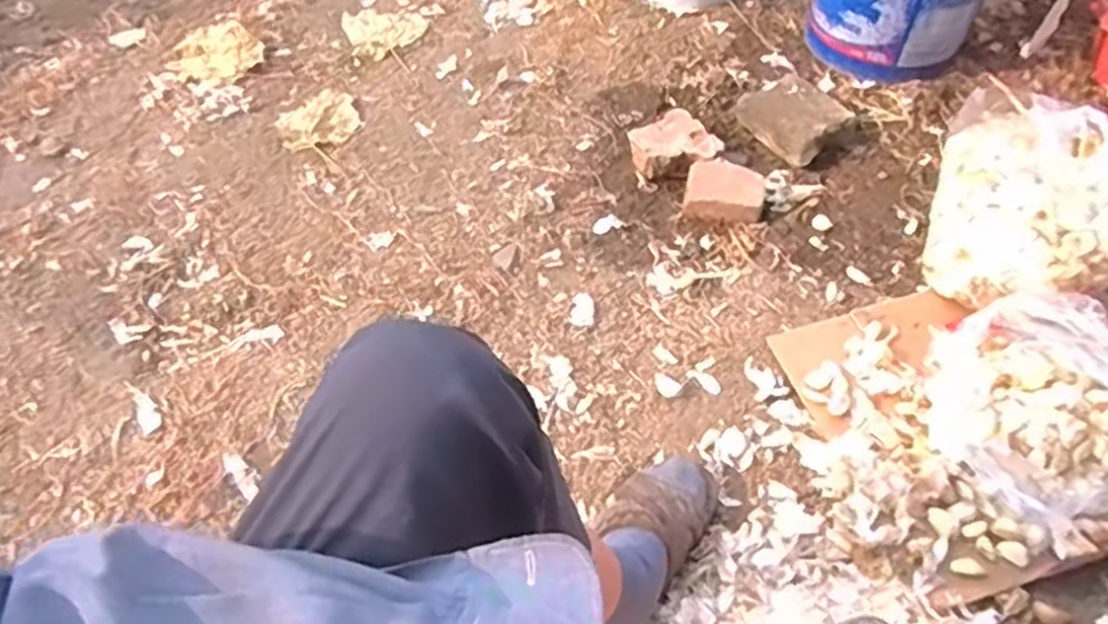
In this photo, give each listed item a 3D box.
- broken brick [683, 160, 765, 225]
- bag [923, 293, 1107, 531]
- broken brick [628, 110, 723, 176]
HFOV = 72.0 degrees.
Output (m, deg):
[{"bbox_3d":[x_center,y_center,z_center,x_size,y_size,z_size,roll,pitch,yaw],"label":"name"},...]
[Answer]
[{"bbox_3d":[0.264,-0.182,1.183,0.116,0.048,0.092,16,53,15],"label":"broken brick"},{"bbox_3d":[0.575,0.104,0.891,0.252,0.093,0.242,-24,53,-16],"label":"bag"},{"bbox_3d":[0.192,-0.267,1.252,0.126,0.050,0.132,-26,54,-17],"label":"broken brick"}]

